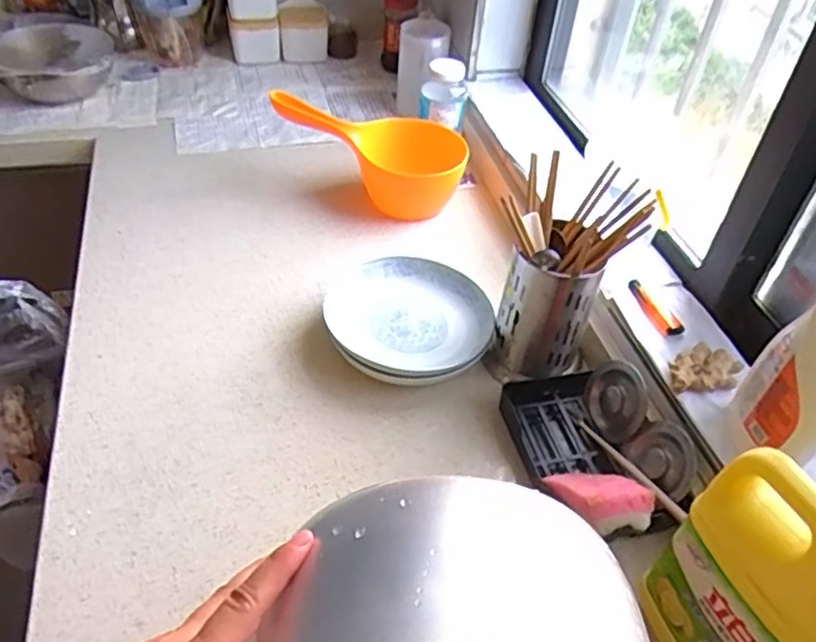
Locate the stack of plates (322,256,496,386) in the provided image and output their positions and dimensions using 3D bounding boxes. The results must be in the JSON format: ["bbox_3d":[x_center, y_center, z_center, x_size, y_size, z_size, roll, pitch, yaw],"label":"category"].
[{"bbox_3d":[0.001,0.001,0.790,0.186,0.038,0.190,-2,43,-8],"label":"stack of plates"}]

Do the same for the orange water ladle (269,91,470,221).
[{"bbox_3d":[-0.052,-0.243,0.984,0.272,0.128,0.161,4,43,-1],"label":"orange water ladle"}]

